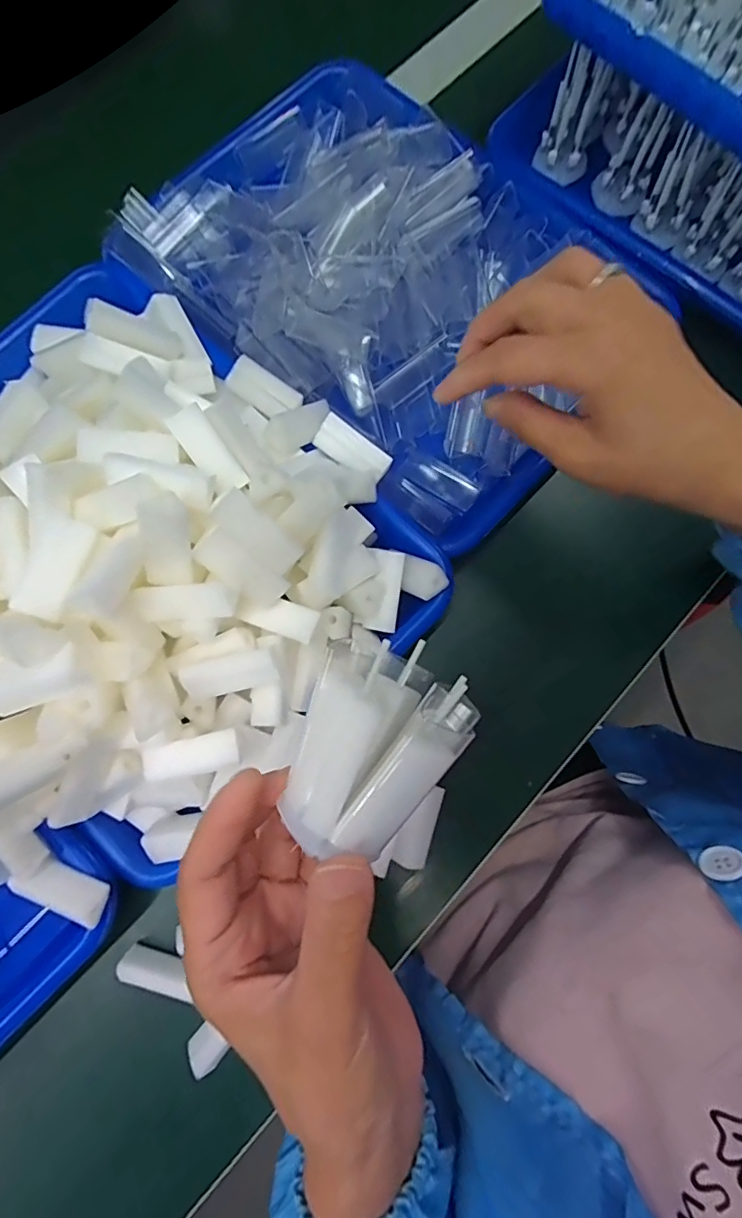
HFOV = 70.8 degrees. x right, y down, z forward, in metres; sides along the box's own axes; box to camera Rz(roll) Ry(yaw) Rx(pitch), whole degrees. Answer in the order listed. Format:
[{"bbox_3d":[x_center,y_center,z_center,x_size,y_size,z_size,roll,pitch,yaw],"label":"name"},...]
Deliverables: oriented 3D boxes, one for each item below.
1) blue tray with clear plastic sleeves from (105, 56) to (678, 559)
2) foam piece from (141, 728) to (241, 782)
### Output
[{"bbox_3d":[0.015,-0.223,0.348,0.330,0.051,0.231,42,81,9],"label":"blue tray with clear plastic sleeves"},{"bbox_3d":[-0.085,0.070,0.249,0.044,0.008,0.016,-14,77,-2],"label":"foam piece"}]

